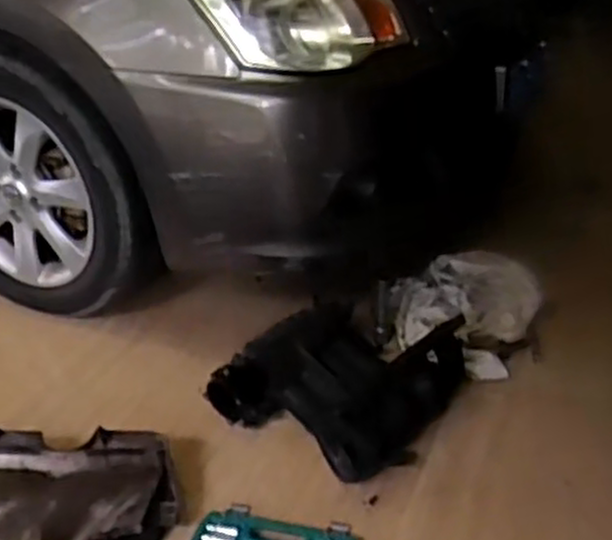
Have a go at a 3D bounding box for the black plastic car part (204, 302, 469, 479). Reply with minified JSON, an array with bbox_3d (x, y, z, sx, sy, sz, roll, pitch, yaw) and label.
[{"bbox_3d":[0.074,0.205,1.471,0.353,0.171,0.408,19,34,31],"label":"black plastic car part"}]

